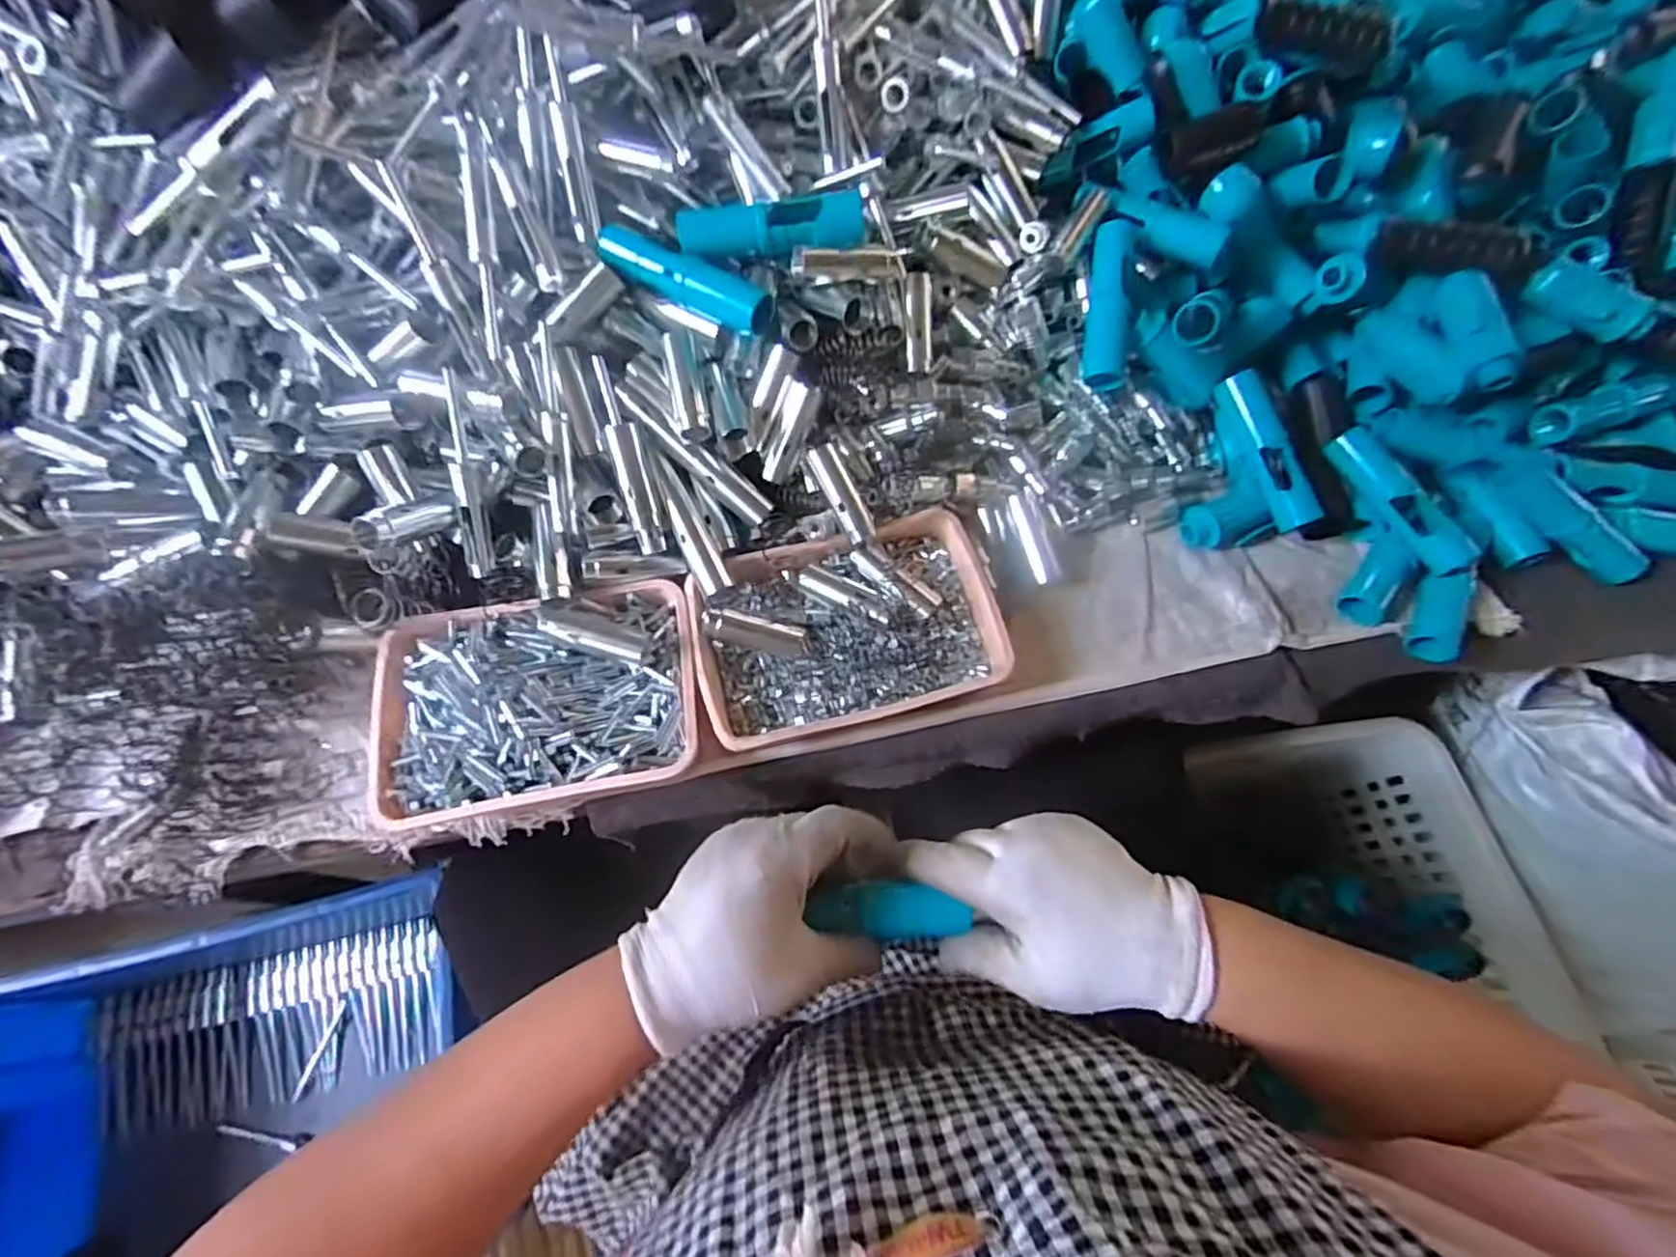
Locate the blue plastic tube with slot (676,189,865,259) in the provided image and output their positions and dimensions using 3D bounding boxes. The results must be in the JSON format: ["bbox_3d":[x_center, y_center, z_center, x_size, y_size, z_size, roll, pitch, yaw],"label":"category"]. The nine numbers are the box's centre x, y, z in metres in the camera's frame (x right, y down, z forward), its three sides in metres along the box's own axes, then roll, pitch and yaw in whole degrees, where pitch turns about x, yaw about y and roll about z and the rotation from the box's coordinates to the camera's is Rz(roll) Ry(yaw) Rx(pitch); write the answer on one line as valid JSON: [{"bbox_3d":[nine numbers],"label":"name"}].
[{"bbox_3d":[-0.041,-0.262,0.467,0.124,0.036,0.024,-12,68,-6],"label":"blue plastic tube with slot"}]

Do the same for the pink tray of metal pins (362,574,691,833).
[{"bbox_3d":[-0.196,0.047,0.462,0.204,0.048,0.136,-11,68,-5],"label":"pink tray of metal pins"}]

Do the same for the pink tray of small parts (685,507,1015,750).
[{"bbox_3d":[0.005,0.002,0.491,0.204,0.041,0.137,-15,68,-7],"label":"pink tray of small parts"}]

